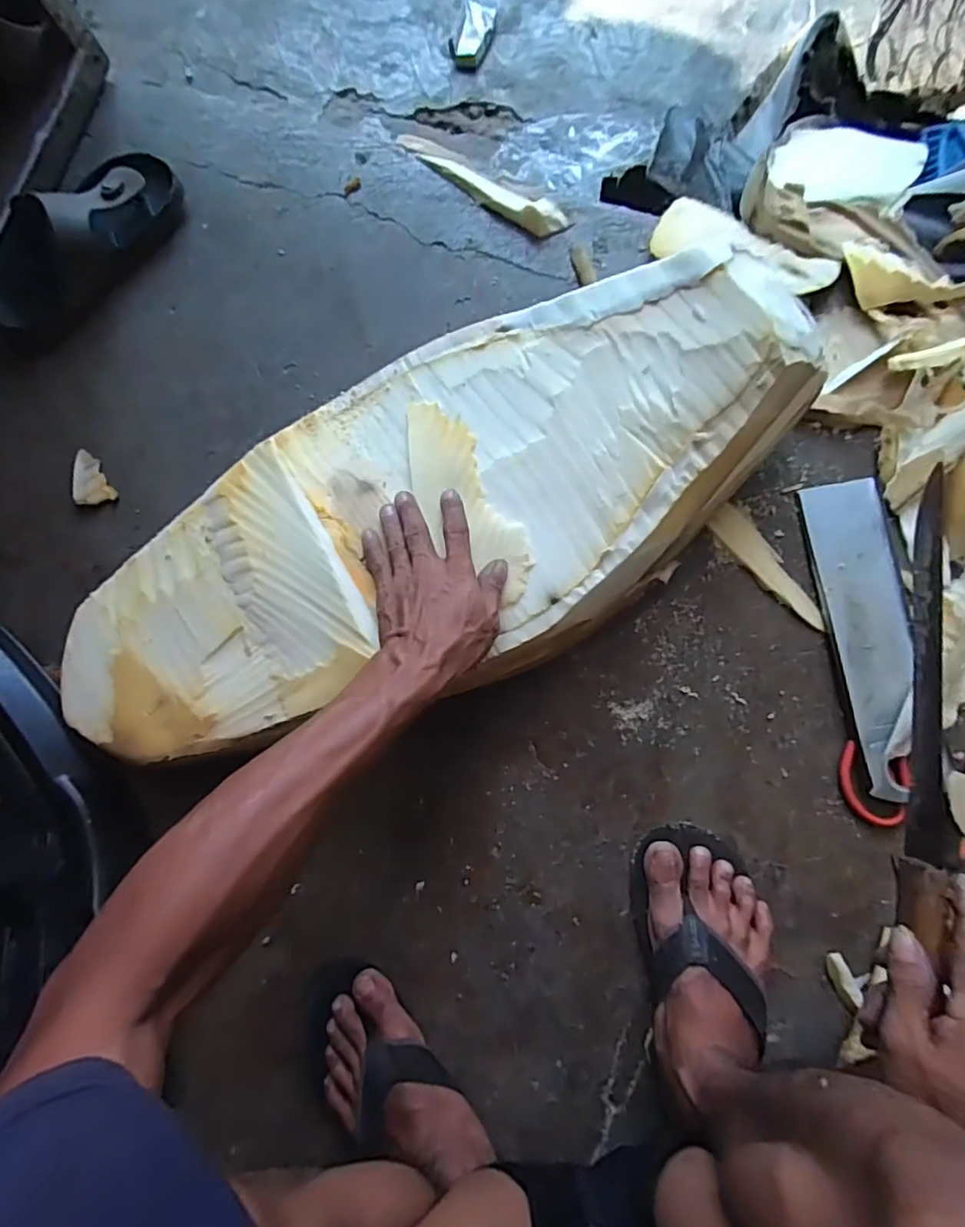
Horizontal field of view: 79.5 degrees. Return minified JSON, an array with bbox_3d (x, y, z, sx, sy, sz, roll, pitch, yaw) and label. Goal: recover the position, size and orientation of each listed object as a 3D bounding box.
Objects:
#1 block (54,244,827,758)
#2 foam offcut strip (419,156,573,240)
[{"bbox_3d":[-0.049,-0.084,0.510,0.671,0.091,0.279,-25,83,2],"label":"block"},{"bbox_3d":[0.009,-0.473,0.648,0.187,0.019,0.031,32,87,7],"label":"foam offcut strip"}]

